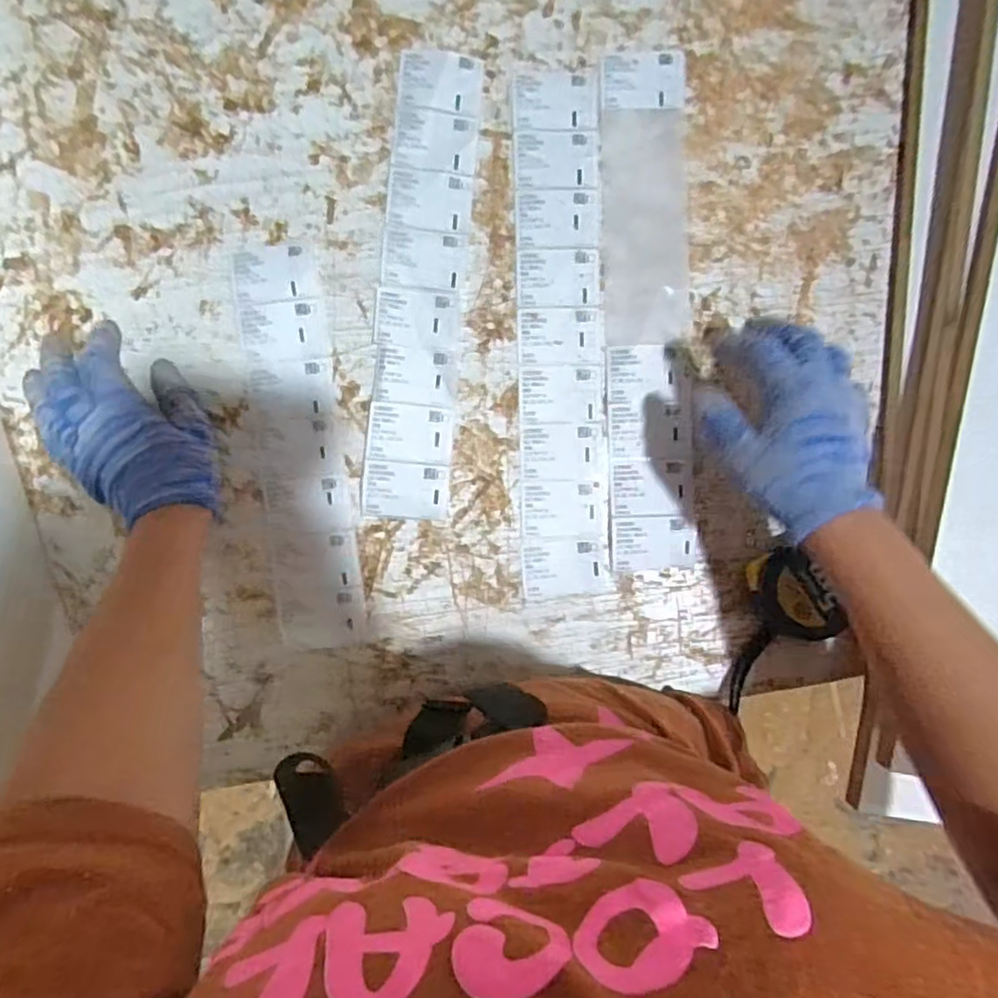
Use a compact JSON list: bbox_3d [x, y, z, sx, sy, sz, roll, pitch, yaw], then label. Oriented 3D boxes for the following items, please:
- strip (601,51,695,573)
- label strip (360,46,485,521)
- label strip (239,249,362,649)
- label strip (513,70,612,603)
[{"bbox_3d":[0.108,-0.133,0.489,0.061,0.006,0.364,-2,91,-2],"label":"strip"},{"bbox_3d":[-0.053,-0.146,0.472,0.059,0.004,0.317,6,91,-5],"label":"label strip"},{"bbox_3d":[-0.138,-0.033,0.471,0.056,0.005,0.271,-7,92,-5],"label":"label strip"},{"bbox_3d":[0.044,-0.112,0.478,0.060,0.004,0.360,-2,92,-2],"label":"label strip"}]

